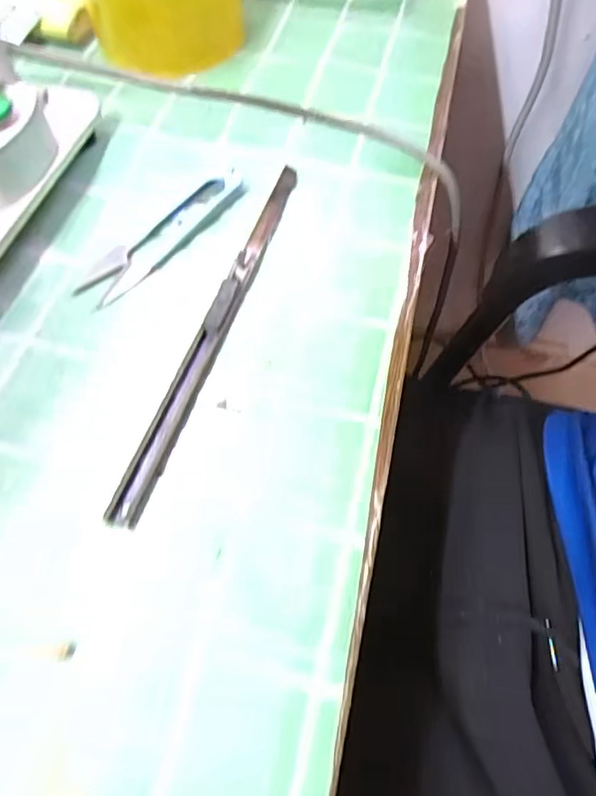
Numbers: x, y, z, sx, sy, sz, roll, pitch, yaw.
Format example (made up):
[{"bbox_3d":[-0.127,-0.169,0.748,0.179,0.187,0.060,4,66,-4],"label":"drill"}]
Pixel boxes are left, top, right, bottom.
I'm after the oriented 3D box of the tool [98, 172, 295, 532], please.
[{"bbox_3d":[-0.034,-0.037,0.225,0.012,0.008,0.194,16,64,9],"label":"tool"}]

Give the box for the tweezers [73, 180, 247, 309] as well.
[{"bbox_3d":[-0.066,-0.080,0.249,0.097,0.007,0.026,-41,69,-19],"label":"tweezers"}]

